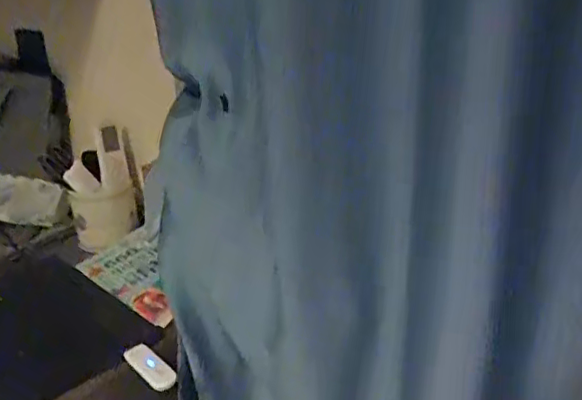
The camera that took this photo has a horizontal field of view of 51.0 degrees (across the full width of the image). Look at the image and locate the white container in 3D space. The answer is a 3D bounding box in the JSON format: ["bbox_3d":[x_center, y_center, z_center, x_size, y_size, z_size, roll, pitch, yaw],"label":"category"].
[{"bbox_3d":[-0.320,-0.016,1.026,0.102,0.186,0.089,-11,25,-16],"label":"white container"}]

